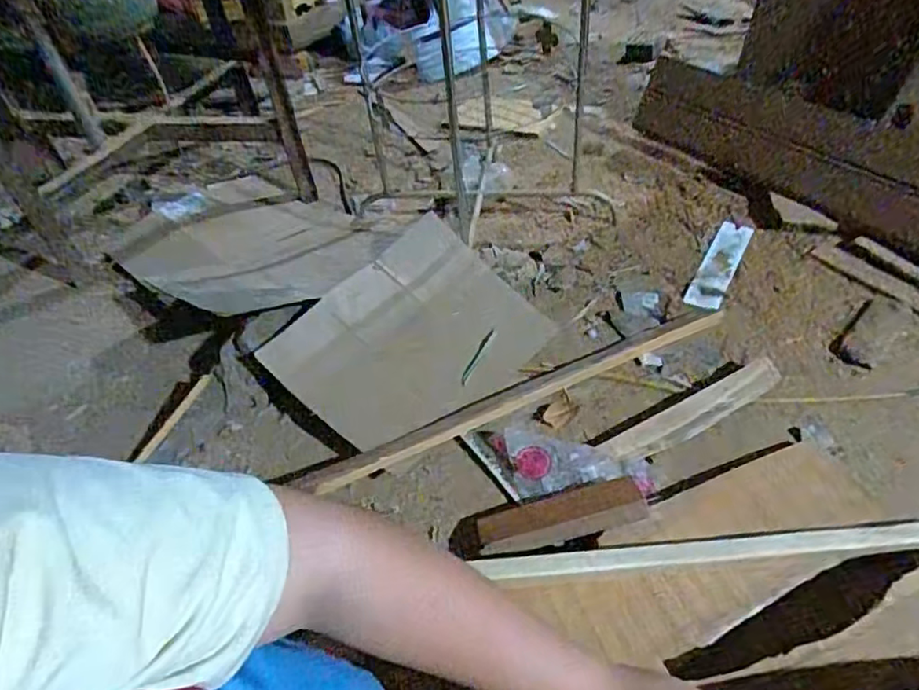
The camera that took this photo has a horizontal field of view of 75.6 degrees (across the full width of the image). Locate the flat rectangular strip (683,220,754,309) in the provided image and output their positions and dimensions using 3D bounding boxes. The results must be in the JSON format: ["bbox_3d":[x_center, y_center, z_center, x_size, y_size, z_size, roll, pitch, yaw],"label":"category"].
[{"bbox_3d":[0.421,-0.133,0.959,0.051,0.008,0.233,20,51,25],"label":"flat rectangular strip"}]

